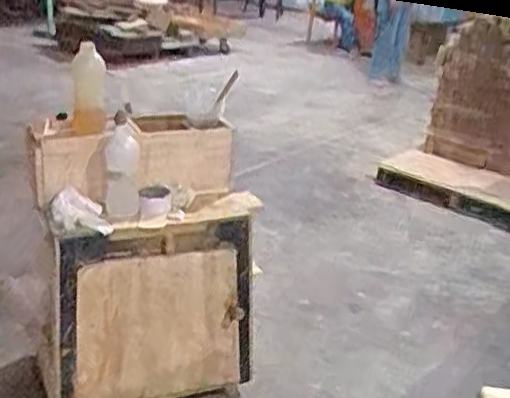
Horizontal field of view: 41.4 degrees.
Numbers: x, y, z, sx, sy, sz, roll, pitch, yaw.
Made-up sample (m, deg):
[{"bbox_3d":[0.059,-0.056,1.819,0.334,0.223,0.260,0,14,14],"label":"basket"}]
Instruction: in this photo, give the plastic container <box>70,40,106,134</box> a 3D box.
[{"bbox_3d":[-0.367,-0.242,1.478,0.072,0.197,0.074,0,22,-10],"label":"plastic container"}]

